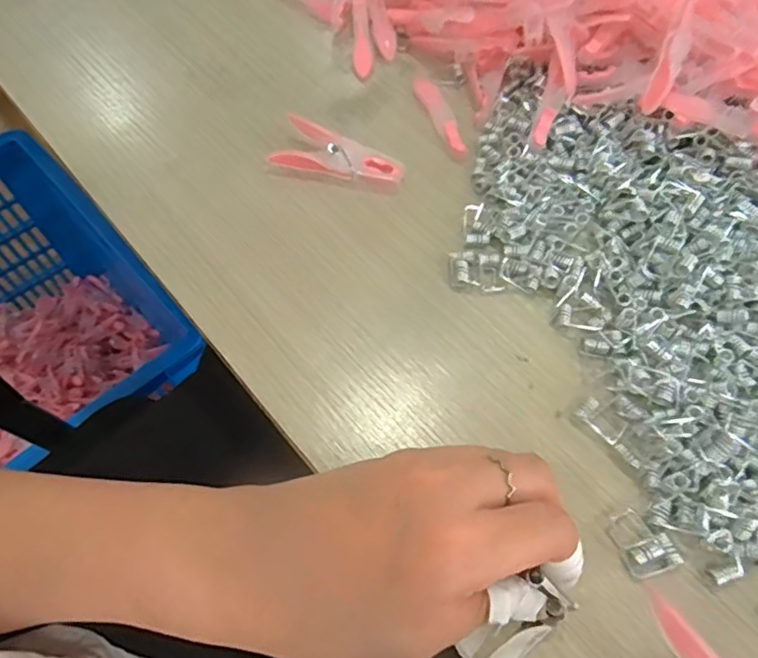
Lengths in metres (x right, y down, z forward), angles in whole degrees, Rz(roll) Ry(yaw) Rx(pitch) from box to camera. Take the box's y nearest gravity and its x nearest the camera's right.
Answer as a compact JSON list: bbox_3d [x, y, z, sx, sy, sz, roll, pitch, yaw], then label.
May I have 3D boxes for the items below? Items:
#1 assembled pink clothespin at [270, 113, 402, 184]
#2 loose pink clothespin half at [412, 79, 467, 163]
[{"bbox_3d":[-0.024,-0.103,0.355,0.076,0.016,0.031,16,63,8],"label":"assembled pink clothespin"},{"bbox_3d":[0.040,-0.138,0.377,0.014,0.007,0.076,-16,63,-9],"label":"loose pink clothespin half"}]

